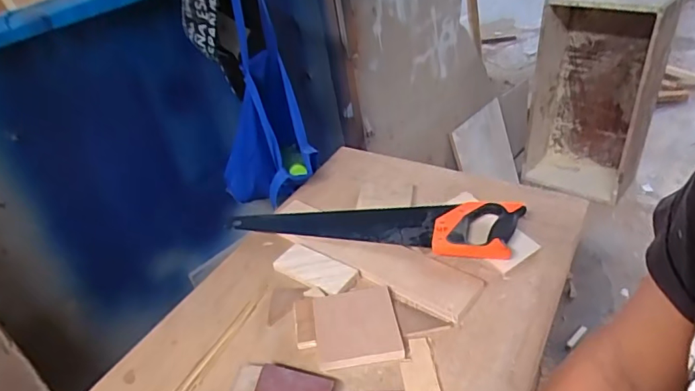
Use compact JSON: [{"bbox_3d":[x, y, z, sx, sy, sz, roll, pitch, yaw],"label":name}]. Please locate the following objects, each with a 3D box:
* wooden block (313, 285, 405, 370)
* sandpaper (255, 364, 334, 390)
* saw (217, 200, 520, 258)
[{"bbox_3d":[0.012,0.184,0.723,0.116,0.011,0.123,-8,38,-3],"label":"wooden block"},{"bbox_3d":[-0.068,0.248,0.656,0.098,0.026,0.053,-1,38,7],"label":"sandpaper"},{"bbox_3d":[0.036,0.040,0.896,0.522,0.042,0.121,5,39,15],"label":"saw"}]

